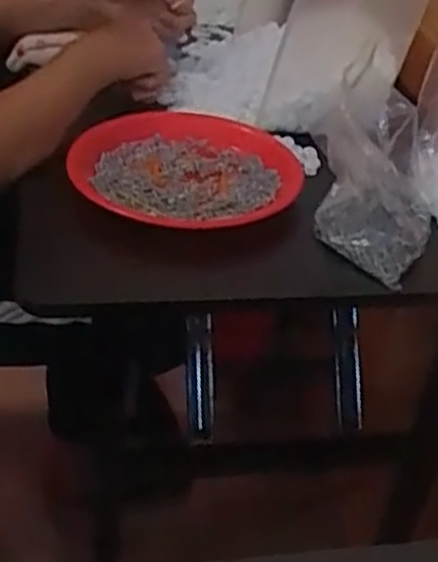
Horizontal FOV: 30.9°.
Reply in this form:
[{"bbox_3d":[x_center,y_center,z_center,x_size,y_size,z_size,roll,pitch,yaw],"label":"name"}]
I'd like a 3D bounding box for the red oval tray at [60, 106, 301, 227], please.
[{"bbox_3d":[-0.034,-0.127,0.837,0.230,0.024,0.250,1,36,-6],"label":"red oval tray"}]

